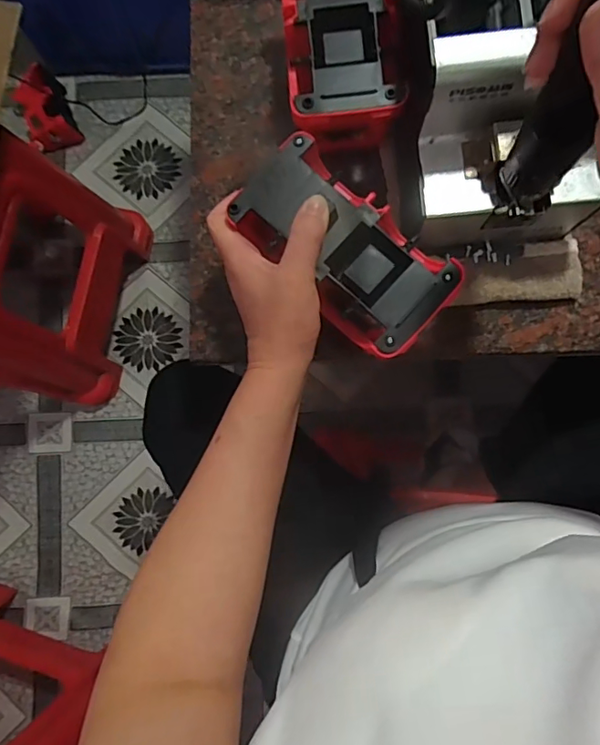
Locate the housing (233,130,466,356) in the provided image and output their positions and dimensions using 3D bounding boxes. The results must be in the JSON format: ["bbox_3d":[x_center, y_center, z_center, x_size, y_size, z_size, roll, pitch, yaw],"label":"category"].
[{"bbox_3d":[0.029,-0.083,0.356,0.150,0.030,0.076,45,88,4],"label":"housing"}]

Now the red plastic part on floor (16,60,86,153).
[{"bbox_3d":[-0.532,-0.549,1.095,0.098,0.081,0.154,-19,83,1],"label":"red plastic part on floor"}]

